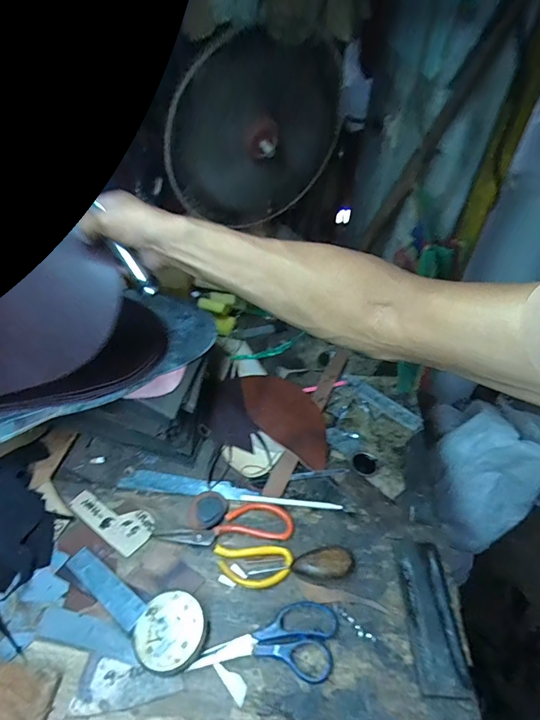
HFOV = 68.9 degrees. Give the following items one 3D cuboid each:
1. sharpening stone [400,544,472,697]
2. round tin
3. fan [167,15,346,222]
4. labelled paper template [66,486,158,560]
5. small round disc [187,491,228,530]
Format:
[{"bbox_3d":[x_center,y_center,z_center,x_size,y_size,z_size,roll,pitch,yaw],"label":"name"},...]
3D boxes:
[{"bbox_3d":[0.184,0.286,0.447,0.051,0.014,0.148,0,44,4],"label":"sharpening stone"},{"bbox_3d":[-0.111,0.302,0.439,0.073,0.027,0.073,-2,44,2],"label":"round tin"},{"bbox_3d":[-0.031,-0.430,0.761,0.317,0.313,0.172,-23,49,-24],"label":"fan"},{"bbox_3d":[-0.217,0.215,0.545,0.126,0.006,0.055,25,51,26],"label":"labelled paper template"},{"bbox_3d":[-0.087,0.205,0.540,0.052,0.010,0.056,-2,44,2],"label":"small round disc"}]

